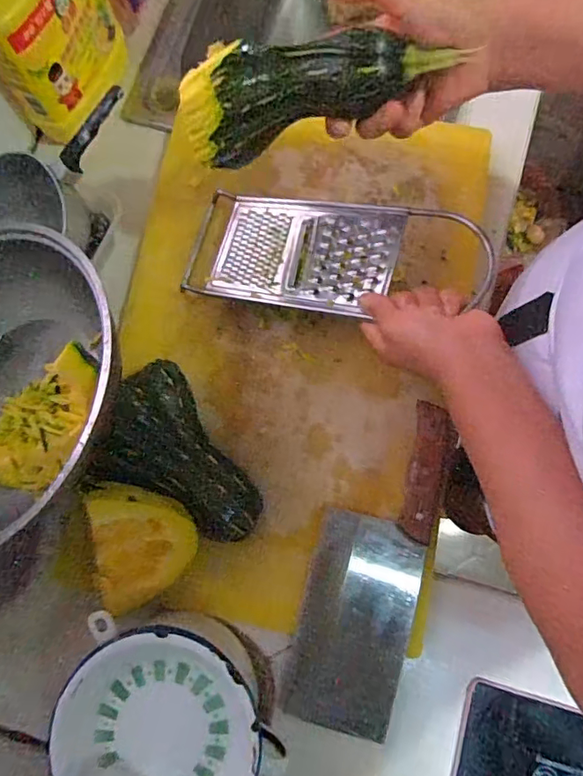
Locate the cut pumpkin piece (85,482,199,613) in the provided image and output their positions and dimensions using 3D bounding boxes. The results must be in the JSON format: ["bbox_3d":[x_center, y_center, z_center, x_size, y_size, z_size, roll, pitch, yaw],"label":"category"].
[{"bbox_3d":[-0.125,0.136,0.416,0.082,0.086,0.106,18,79,5],"label":"cut pumpkin piece"}]

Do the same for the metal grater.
[{"bbox_3d":[0.030,-0.121,0.478,0.288,0.013,0.109,15,81,21],"label":"metal grater"}]

